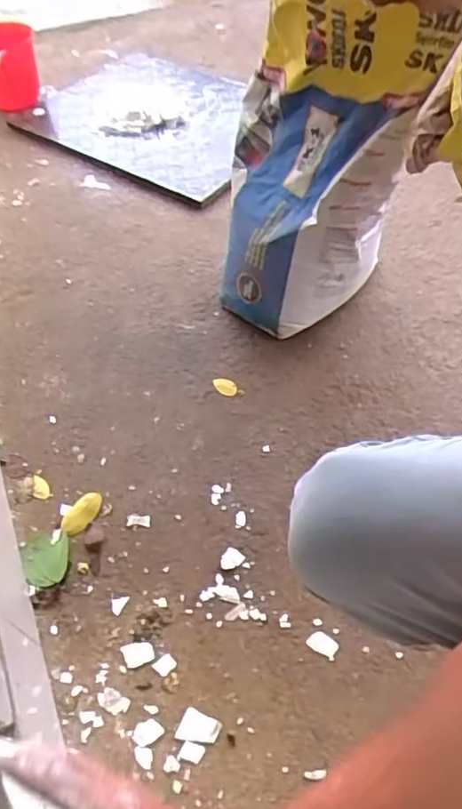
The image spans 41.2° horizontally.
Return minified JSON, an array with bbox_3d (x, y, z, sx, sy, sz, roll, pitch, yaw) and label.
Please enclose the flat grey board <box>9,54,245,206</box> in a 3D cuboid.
[{"bbox_3d":[-0.146,-0.608,1.273,0.526,0.038,0.411,29,59,21],"label":"flat grey board"}]

